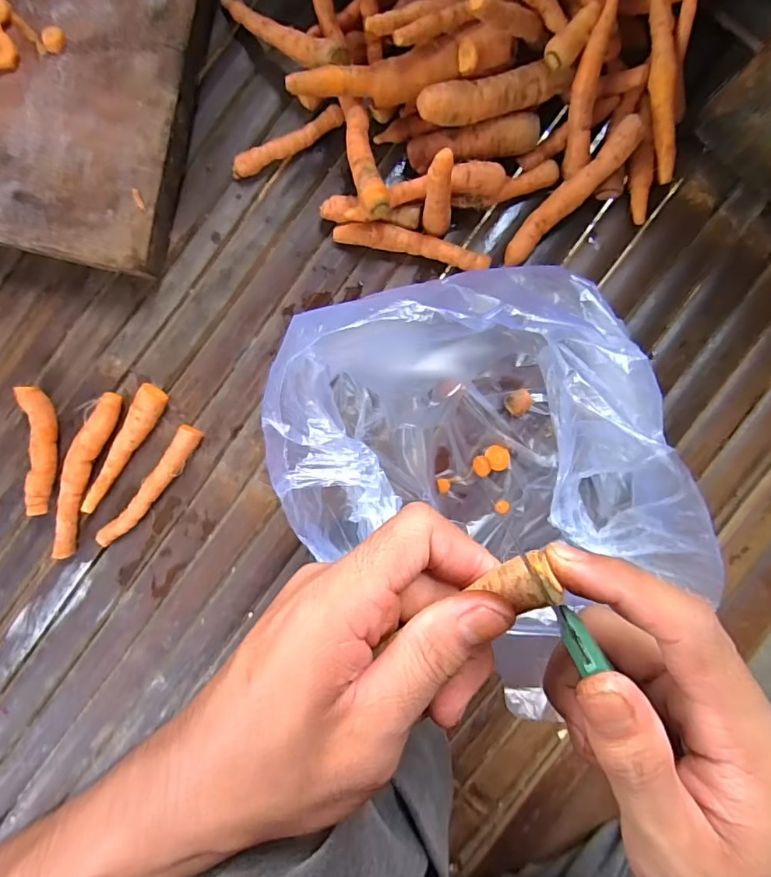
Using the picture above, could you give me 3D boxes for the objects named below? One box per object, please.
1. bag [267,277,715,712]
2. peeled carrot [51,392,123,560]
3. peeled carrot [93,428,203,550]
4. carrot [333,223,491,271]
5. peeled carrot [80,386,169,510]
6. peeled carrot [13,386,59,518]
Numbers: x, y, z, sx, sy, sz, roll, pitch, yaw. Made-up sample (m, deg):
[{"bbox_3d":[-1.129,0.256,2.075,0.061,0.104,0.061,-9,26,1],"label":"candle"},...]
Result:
[{"bbox_3d":[0.050,0.010,0.307,0.204,0.133,0.198,-14,94,1],"label":"bag"},{"bbox_3d":[-0.220,0.026,0.362,0.020,0.019,0.125,21,94,-2],"label":"peeled carrot"},{"bbox_3d":[-0.171,0.037,0.363,0.019,0.017,0.107,37,93,-3],"label":"peeled carrot"},{"bbox_3d":[0.019,-0.137,0.356,0.109,0.018,0.017,12,94,-1],"label":"carrot"},{"bbox_3d":[-0.188,0.009,0.359,0.018,0.020,0.103,30,93,-2],"label":"peeled carrot"},{"bbox_3d":[-0.249,0.009,0.361,0.021,0.018,0.090,0,94,0],"label":"peeled carrot"}]

